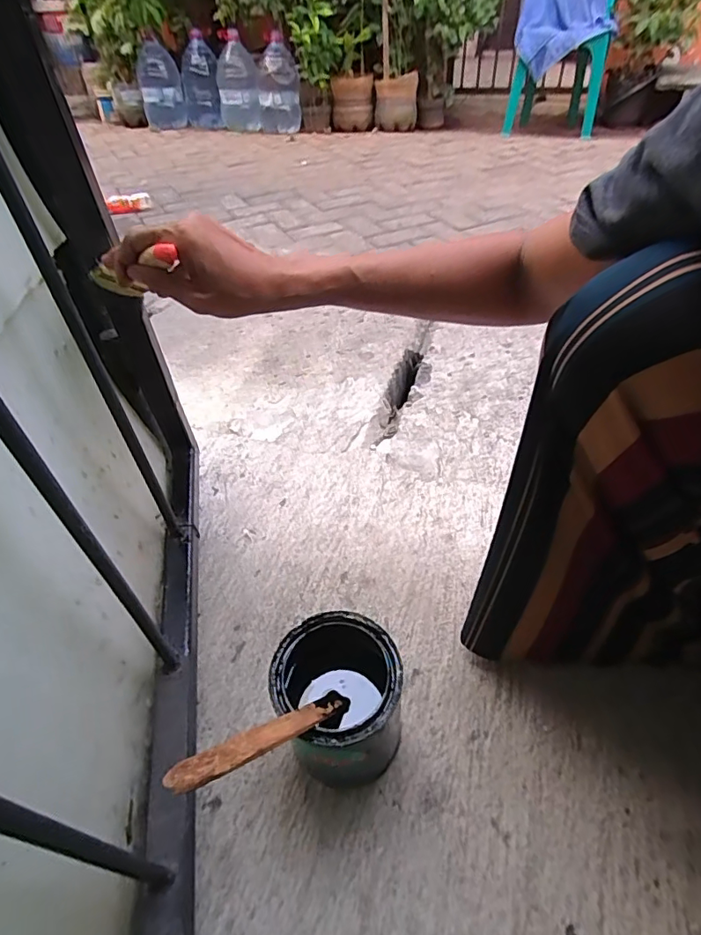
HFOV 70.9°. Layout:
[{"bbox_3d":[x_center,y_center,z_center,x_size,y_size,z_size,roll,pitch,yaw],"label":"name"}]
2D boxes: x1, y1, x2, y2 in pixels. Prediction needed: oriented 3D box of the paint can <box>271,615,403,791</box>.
[{"bbox_3d":[-0.009,0.205,0.432,0.104,0.129,0.106,9,46,12],"label":"paint can"}]

